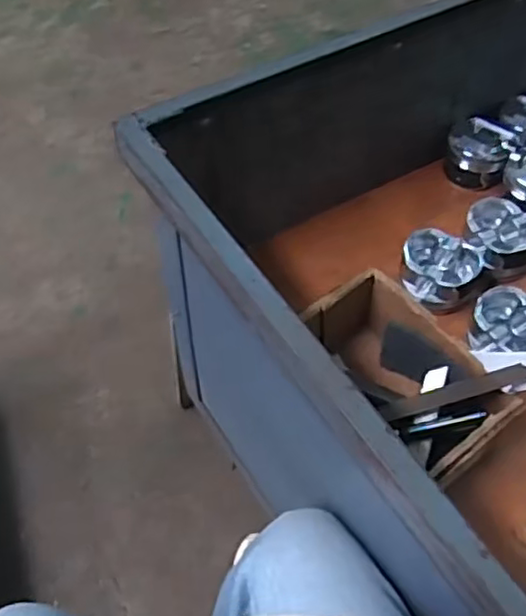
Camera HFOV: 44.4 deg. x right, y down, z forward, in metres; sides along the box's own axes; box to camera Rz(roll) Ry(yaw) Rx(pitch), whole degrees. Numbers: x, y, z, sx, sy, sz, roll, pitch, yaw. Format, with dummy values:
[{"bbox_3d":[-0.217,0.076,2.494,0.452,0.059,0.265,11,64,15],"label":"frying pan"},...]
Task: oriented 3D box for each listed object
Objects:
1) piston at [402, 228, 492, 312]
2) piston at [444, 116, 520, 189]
[{"bbox_3d":[0.202,-0.038,0.725,0.098,0.051,0.080,22,58,14],"label":"piston"},{"bbox_3d":[0.277,-0.199,0.829,0.076,0.054,0.079,0,56,0],"label":"piston"}]

